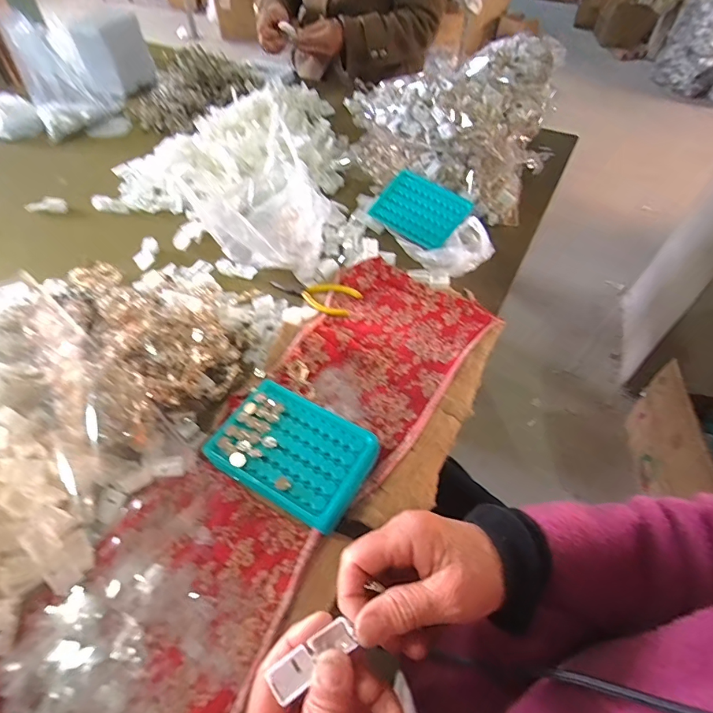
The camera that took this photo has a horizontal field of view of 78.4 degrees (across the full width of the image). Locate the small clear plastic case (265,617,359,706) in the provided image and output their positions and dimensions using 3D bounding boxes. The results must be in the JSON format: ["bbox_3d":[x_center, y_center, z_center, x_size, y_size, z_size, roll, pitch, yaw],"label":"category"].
[{"bbox_3d":[-0.026,0.176,0.257,0.054,0.011,0.017,-33,56,-10],"label":"small clear plastic case"}]

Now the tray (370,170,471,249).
[{"bbox_3d":[0.094,-0.220,0.650,0.127,0.007,0.095,38,83,21],"label":"tray"}]

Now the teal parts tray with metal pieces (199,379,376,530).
[{"bbox_3d":[-0.057,0.088,0.408,0.134,0.031,0.096,24,55,20],"label":"teal parts tray with metal pieces"}]

